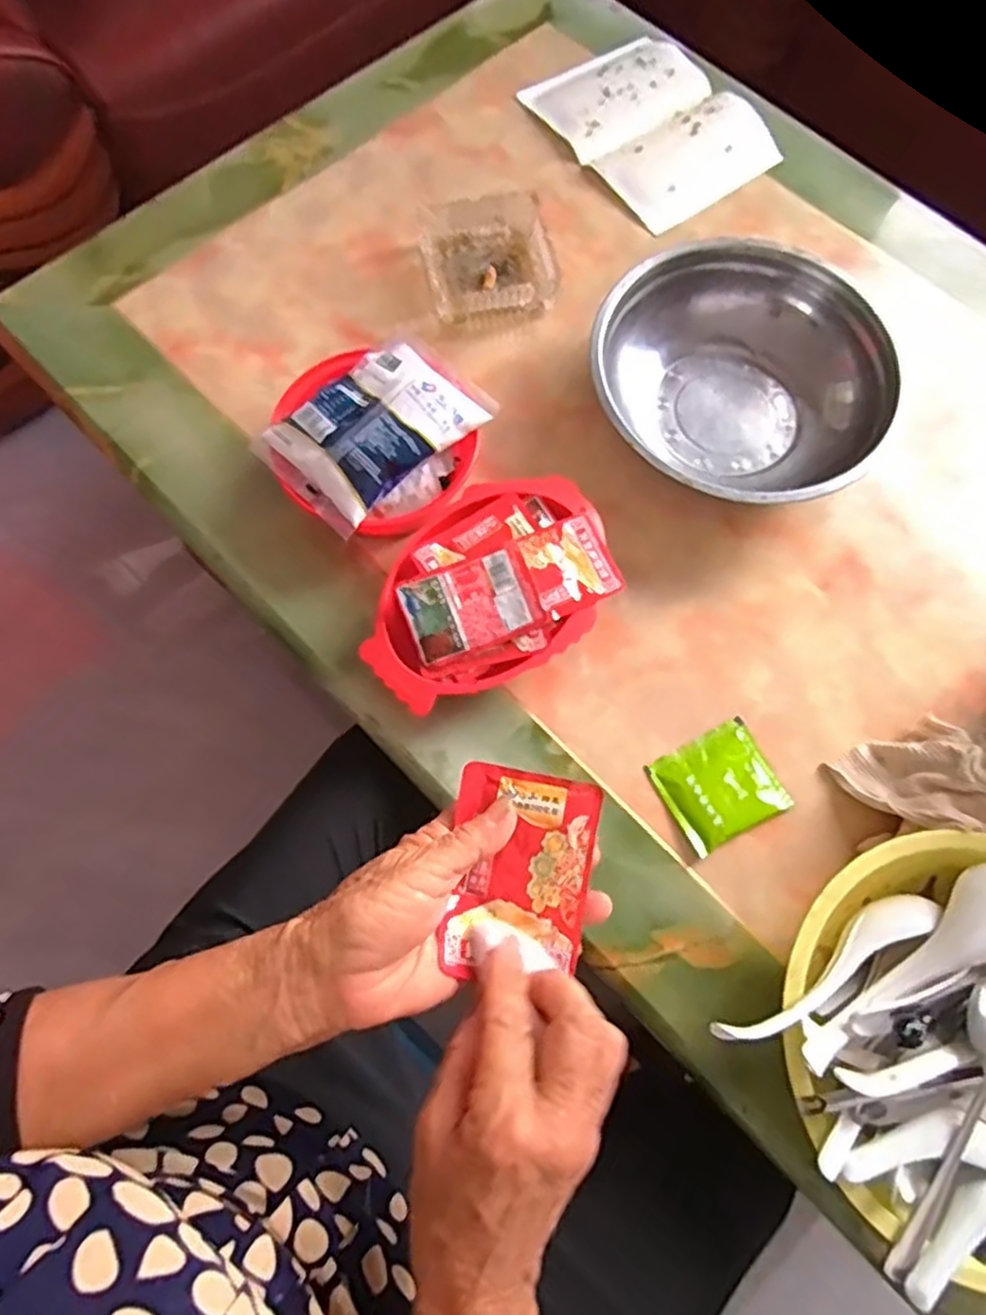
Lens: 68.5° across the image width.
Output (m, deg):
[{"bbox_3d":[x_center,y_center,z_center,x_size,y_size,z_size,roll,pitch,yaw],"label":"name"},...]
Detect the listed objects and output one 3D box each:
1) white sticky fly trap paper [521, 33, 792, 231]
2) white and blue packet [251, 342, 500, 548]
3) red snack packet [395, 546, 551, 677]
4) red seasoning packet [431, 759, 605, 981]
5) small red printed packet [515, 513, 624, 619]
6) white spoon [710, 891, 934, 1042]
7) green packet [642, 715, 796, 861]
[{"bbox_3d":[0.173,-0.571,0.775,0.184,0.016,0.226,-35,75,-11],"label":"white sticky fly trap paper"},{"bbox_3d":[-0.095,-0.189,0.583,0.164,0.027,0.107,-42,77,-13],"label":"white and blue packet"},{"bbox_3d":[-0.017,-0.037,0.540,0.096,0.010,0.068,-23,87,-3],"label":"red snack packet"},{"bbox_3d":[0.014,0.102,0.348,0.068,0.015,0.092,9,85,-2],"label":"red seasoning packet"},{"bbox_3d":[0.059,-0.071,0.560,0.069,0.020,0.070,-27,75,-9],"label":"small red printed packet"},{"bbox_3d":[0.213,0.197,0.459,0.182,0.033,0.029,-23,72,-24],"label":"white spoon"},{"bbox_3d":[0.174,0.097,0.554,0.085,0.011,0.076,-26,73,-9],"label":"green packet"}]

